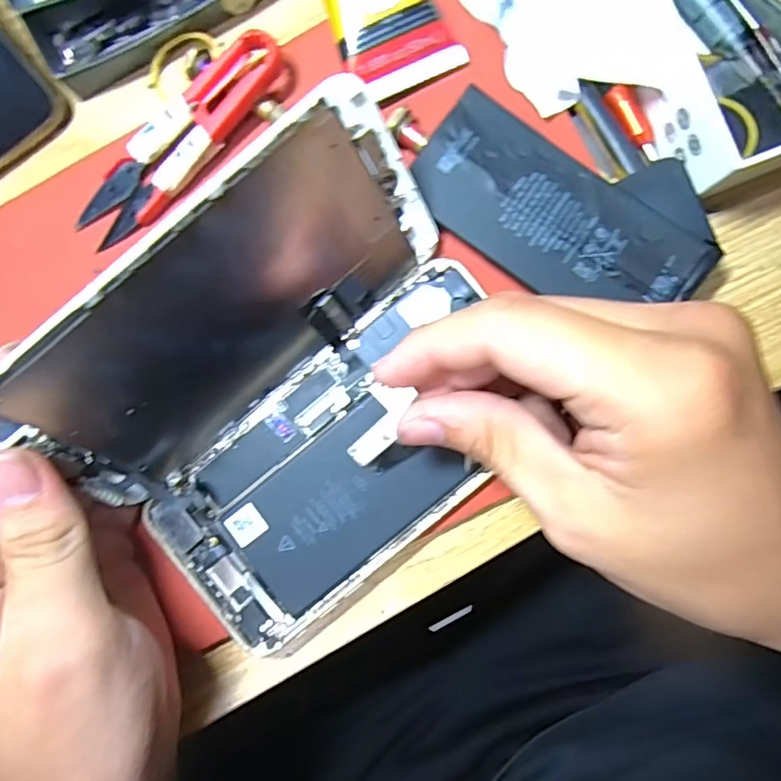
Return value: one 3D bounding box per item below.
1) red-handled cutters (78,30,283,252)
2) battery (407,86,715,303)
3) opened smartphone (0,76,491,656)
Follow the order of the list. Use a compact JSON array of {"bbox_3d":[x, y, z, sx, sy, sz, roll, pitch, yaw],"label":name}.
[{"bbox_3d":[-0.078,-0.093,0.205,0.094,0.012,0.026,-41,87,2],"label":"red-handled cutters"},{"bbox_3d":[0.062,-0.065,0.196,0.105,0.007,0.055,21,91,4],"label":"battery"},{"bbox_3d":[-0.030,0.007,0.178,0.152,0.071,0.122,-40,87,2],"label":"opened smartphone"}]

